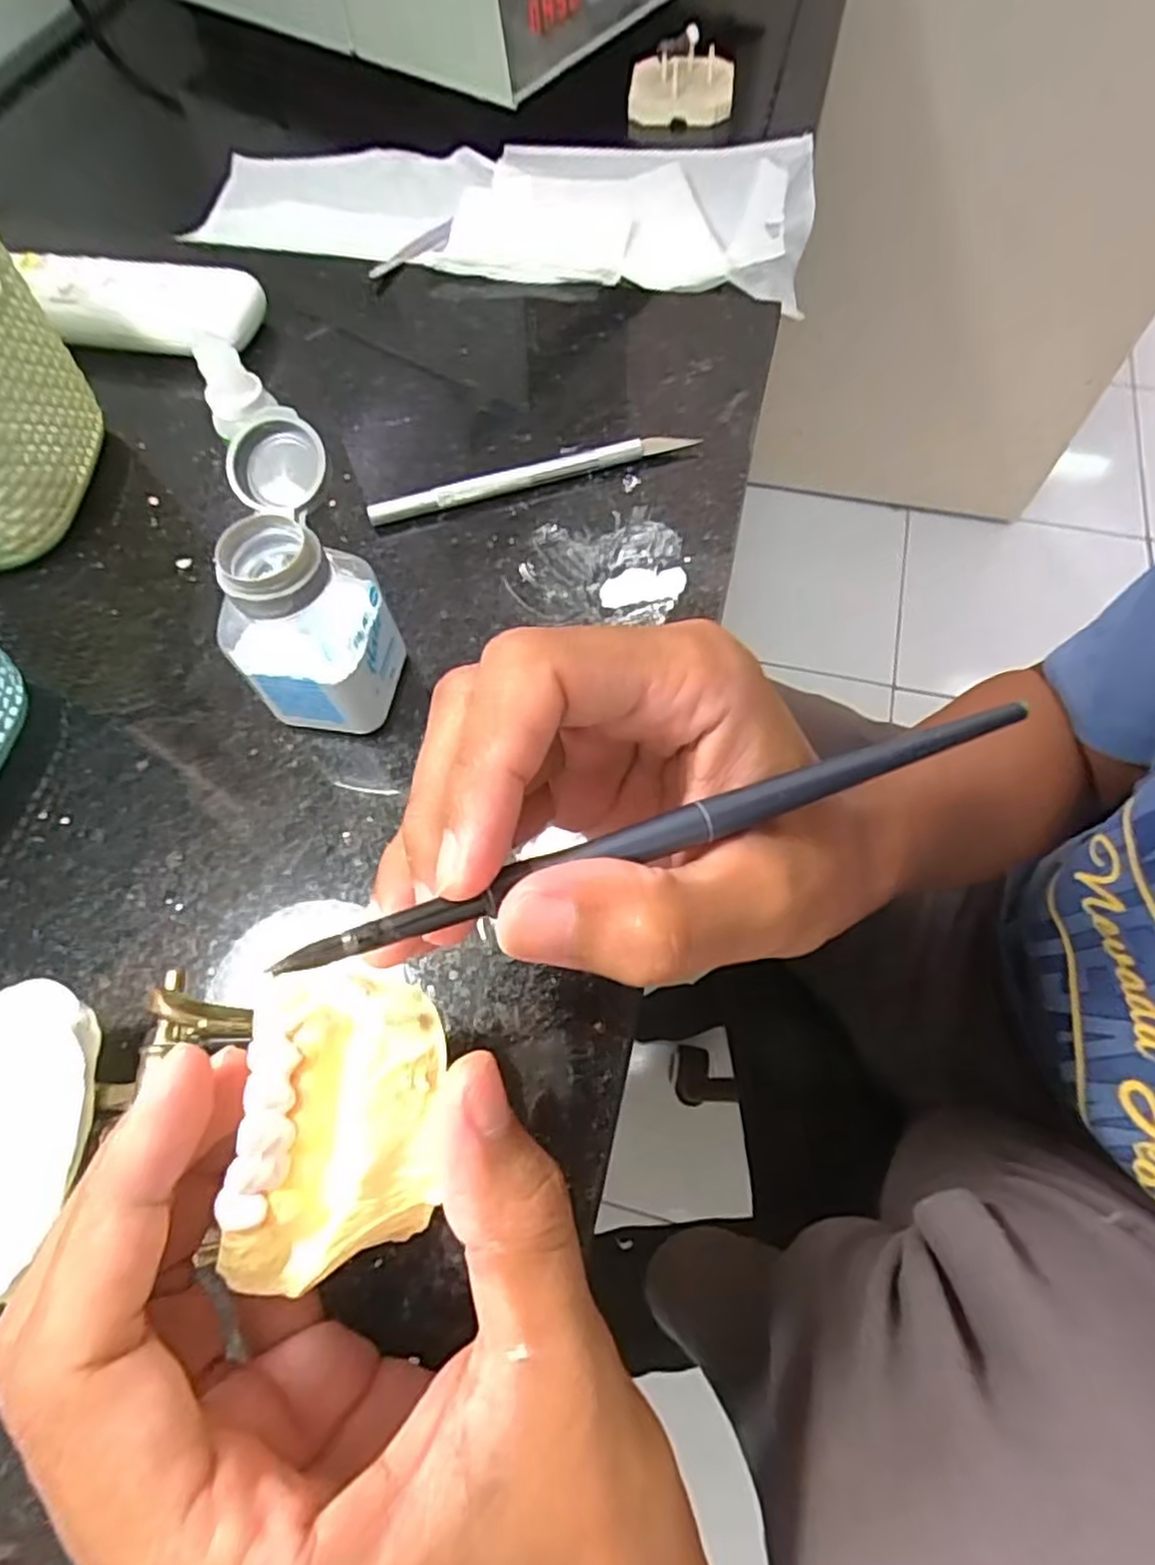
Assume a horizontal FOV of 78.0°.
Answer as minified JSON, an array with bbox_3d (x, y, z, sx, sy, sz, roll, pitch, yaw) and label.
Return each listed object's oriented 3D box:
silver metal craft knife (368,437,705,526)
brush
[{"bbox_3d":[-0.018,-0.127,0.293,0.135,0.009,0.006,-16,65,-5],"label":"silver metal craft knife"},{"bbox_3d":[0.023,0.009,0.143,0.158,0.004,0.007,-17,65,-15],"label":"brush"}]

